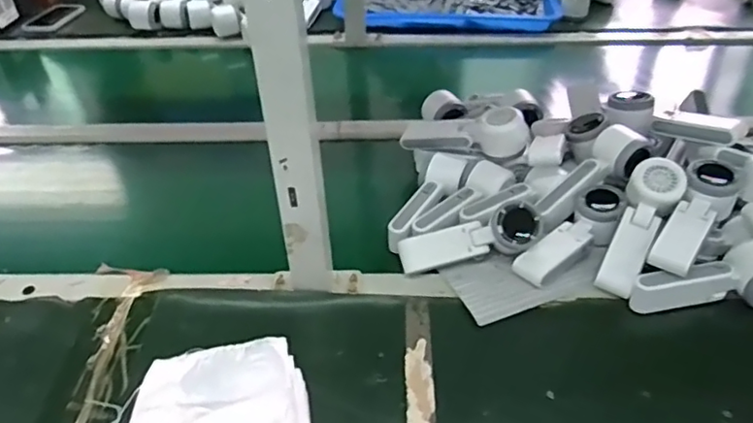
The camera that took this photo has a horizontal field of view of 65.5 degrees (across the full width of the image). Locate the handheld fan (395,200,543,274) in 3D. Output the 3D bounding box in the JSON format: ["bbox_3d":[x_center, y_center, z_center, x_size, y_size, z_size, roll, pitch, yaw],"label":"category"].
[{"bbox_3d":[0.108,0.030,0.671,0.164,0.050,0.050,-7,43,-7],"label":"handheld fan"}]

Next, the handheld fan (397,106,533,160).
[{"bbox_3d":[0.118,-0.103,0.790,0.172,0.064,0.048,2,41,27],"label":"handheld fan"}]

